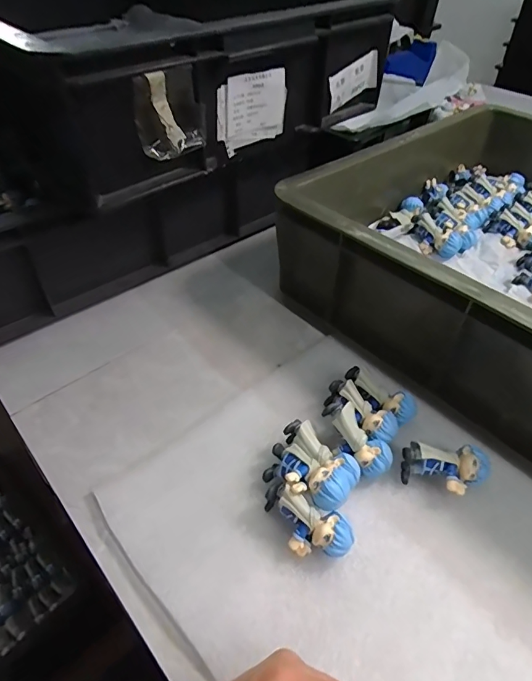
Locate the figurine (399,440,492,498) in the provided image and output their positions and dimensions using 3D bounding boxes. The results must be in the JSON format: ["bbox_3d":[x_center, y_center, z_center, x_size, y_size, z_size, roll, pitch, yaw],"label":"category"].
[{"bbox_3d":[0.134,0.097,0.325,0.060,0.027,0.033,4,46,4],"label":"figurine"}]

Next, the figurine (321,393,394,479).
[{"bbox_3d":[0.067,0.073,0.335,0.034,0.033,0.067,-28,73,-23],"label":"figurine"}]

